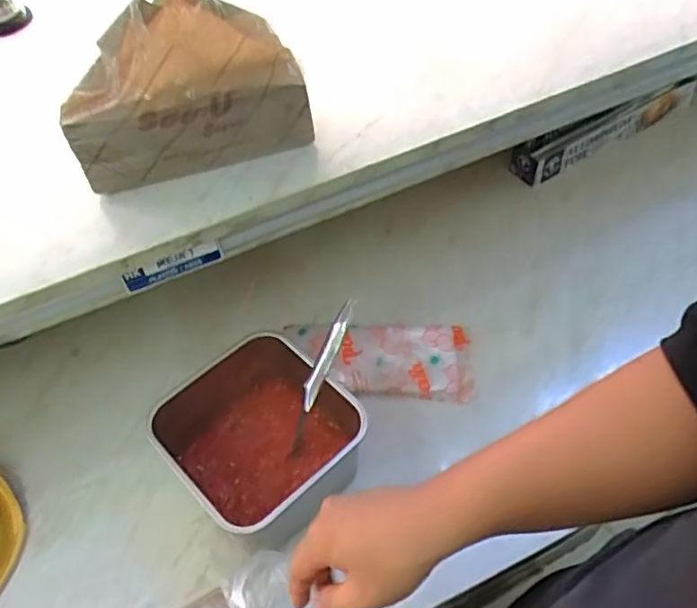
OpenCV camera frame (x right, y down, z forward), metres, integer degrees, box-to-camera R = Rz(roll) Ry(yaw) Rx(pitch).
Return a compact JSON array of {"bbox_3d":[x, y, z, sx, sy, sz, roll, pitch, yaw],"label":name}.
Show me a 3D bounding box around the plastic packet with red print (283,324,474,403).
[{"bbox_3d":[0.028,0.059,0.714,0.219,0.036,0.094,0,50,6],"label":"plastic packet with red print"}]

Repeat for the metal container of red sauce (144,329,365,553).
[{"bbox_3d":[-0.082,0.136,0.603,0.156,0.118,0.166,-34,55,-21],"label":"metal container of red sauce"}]

